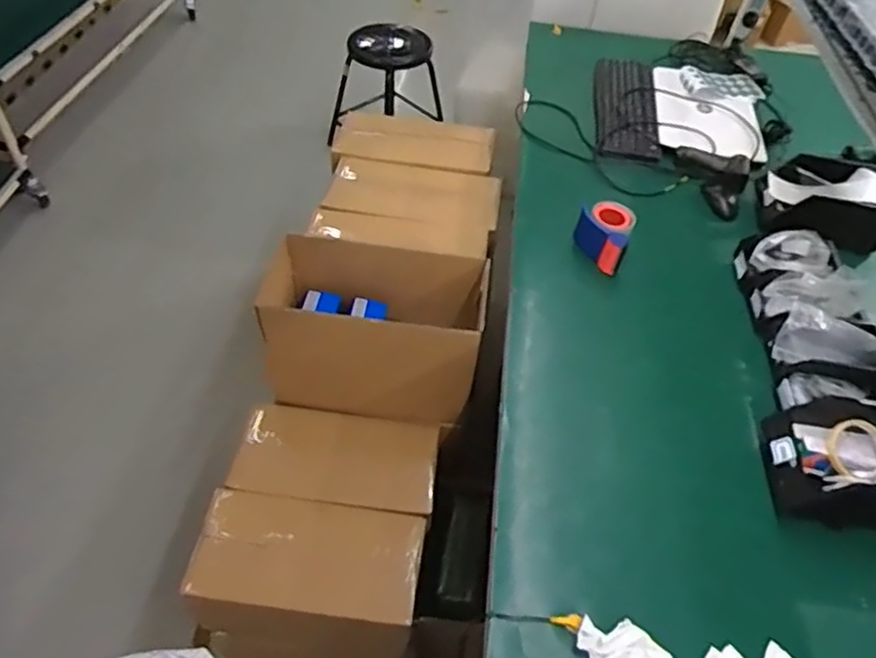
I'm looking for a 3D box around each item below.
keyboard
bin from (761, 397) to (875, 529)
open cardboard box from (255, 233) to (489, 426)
[{"bbox_3d":[0.485,-0.585,1.684,0.153,0.025,0.502,9,49,3],"label":"keyboard"},{"bbox_3d":[0.633,0.206,0.967,0.268,0.116,0.170,8,49,2],"label":"bin"},{"bbox_3d":[-0.143,-0.002,1.358,0.452,0.274,0.248,6,49,1],"label":"open cardboard box"}]

